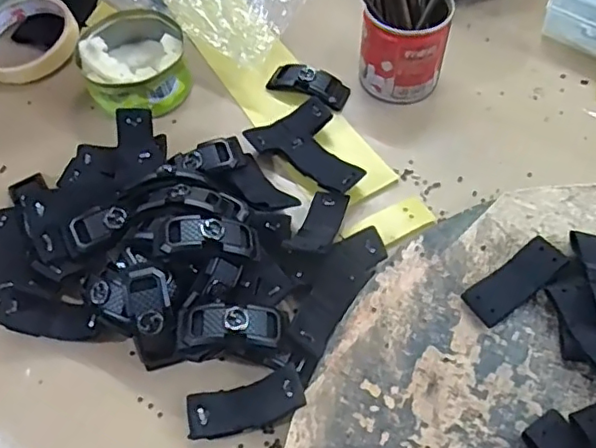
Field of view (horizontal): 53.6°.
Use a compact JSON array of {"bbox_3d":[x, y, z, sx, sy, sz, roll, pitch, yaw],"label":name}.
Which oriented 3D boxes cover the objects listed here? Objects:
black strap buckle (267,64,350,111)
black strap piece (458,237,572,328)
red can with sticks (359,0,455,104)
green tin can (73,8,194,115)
[{"bbox_3d":[0.008,-0.112,0.471,0.064,0.014,0.027,27,62,18],"label":"black strap buckle"},{"bbox_3d":[0.132,0.035,0.357,0.066,0.006,0.025,-35,60,-11],"label":"black strap piece"},{"bbox_3d":[0.080,-0.146,0.447,0.067,0.091,0.065,-1,57,2],"label":"red can with sticks"},{"bbox_3d":[-0.129,-0.129,0.468,0.076,0.046,0.089,-17,58,-8],"label":"green tin can"}]

